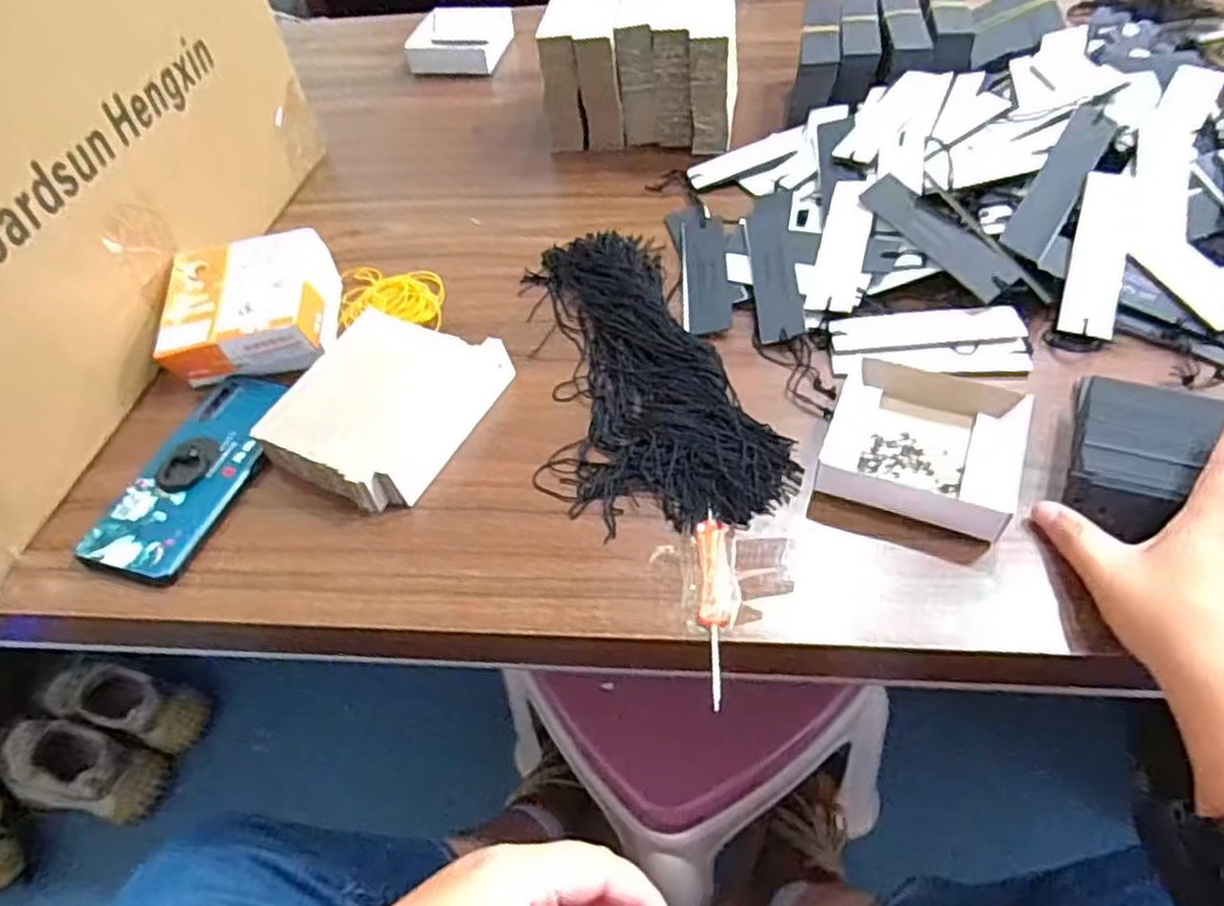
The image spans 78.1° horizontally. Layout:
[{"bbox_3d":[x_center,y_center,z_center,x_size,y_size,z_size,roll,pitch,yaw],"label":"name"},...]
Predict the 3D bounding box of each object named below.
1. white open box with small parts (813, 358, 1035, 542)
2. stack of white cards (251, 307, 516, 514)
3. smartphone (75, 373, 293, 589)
[{"bbox_3d":[0.190,-0.010,0.458,0.109,0.023,0.112,14,55,16],"label":"white open box with small parts"},{"bbox_3d":[-0.150,-0.036,0.505,0.113,0.038,0.142,22,58,21],"label":"stack of white cards"},{"bbox_3d":[-0.270,0.008,0.494,0.070,0.018,0.162,10,54,13],"label":"smartphone"}]

